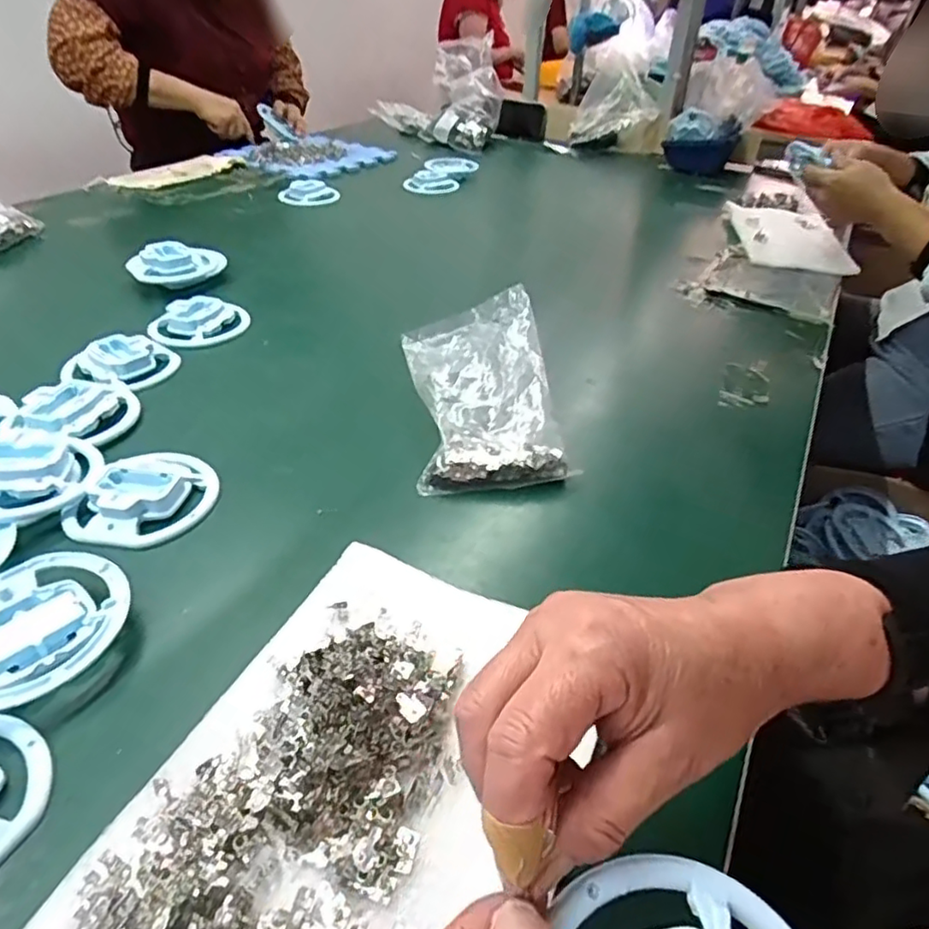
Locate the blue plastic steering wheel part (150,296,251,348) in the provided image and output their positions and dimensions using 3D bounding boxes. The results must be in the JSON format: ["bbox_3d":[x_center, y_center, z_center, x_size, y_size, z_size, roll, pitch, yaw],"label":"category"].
[{"bbox_3d":[-0.292,-0.158,0.679,0.102,0.021,0.084,-14,42,-20],"label":"blue plastic steering wheel part"}]

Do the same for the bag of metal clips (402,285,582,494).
[{"bbox_3d":[0.013,-0.069,0.534,0.116,0.075,0.198,-4,39,-8],"label":"bag of metal clips"}]

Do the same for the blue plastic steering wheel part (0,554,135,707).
[{"bbox_3d":[-0.247,0.097,0.351,0.106,0.020,0.097,2,39,-1],"label":"blue plastic steering wheel part"}]

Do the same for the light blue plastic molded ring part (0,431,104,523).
[{"bbox_3d":[-0.317,0.009,0.440,0.100,0.026,0.079,-17,46,-34],"label":"light blue plastic molded ring part"}]

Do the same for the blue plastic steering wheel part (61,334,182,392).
[{"bbox_3d":[-0.333,-0.102,0.600,0.090,0.020,0.074,4,39,2],"label":"blue plastic steering wheel part"}]

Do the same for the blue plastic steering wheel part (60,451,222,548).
[{"bbox_3d":[-0.230,0.020,0.450,0.084,0.020,0.097,13,40,12],"label":"blue plastic steering wheel part"}]

